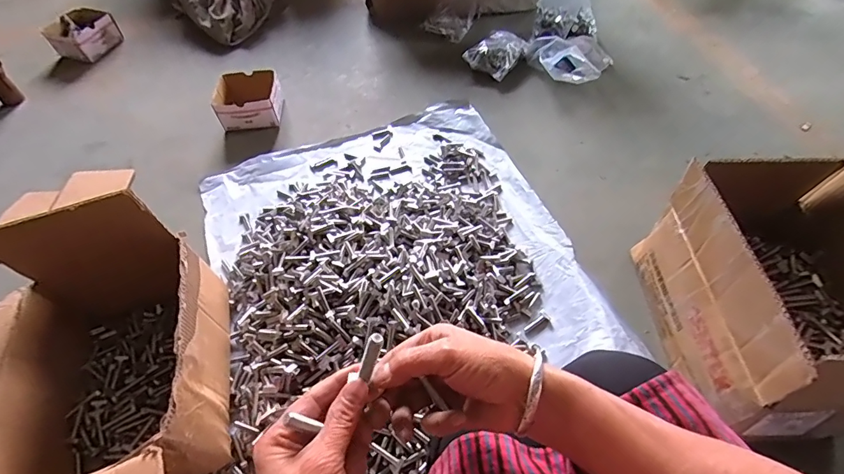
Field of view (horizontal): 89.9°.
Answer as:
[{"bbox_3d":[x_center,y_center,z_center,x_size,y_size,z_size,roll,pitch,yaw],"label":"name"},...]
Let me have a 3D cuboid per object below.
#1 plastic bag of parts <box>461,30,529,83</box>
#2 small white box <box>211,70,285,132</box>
[{"bbox_3d":[0.214,-0.521,1.212,0.128,0.067,0.158,32,61,23],"label":"plastic bag of parts"},{"bbox_3d":[-0.454,-0.358,1.112,0.160,0.085,0.140,-5,53,-2],"label":"small white box"}]

